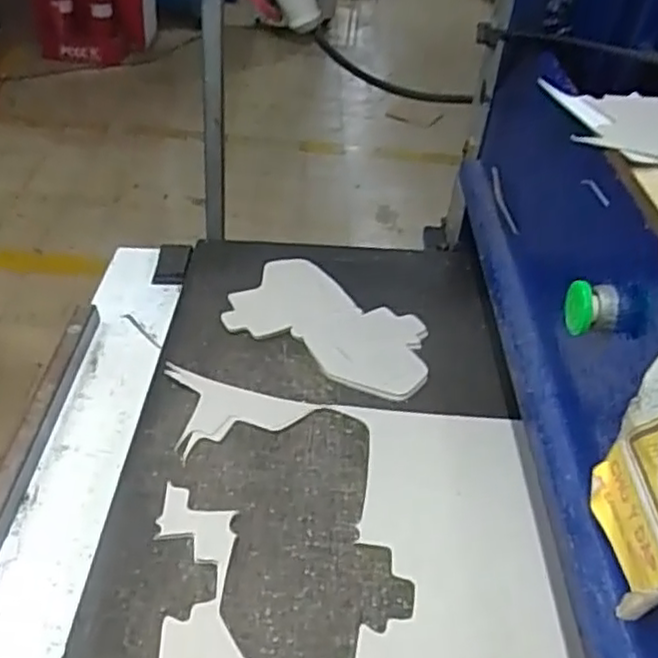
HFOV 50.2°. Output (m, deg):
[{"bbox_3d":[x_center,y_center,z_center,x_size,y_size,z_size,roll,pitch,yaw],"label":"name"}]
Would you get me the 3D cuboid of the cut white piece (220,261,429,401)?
[{"bbox_3d":[0.011,-0.016,0.879,0.270,0.006,0.178,23,44,25],"label":"cut white piece"}]

